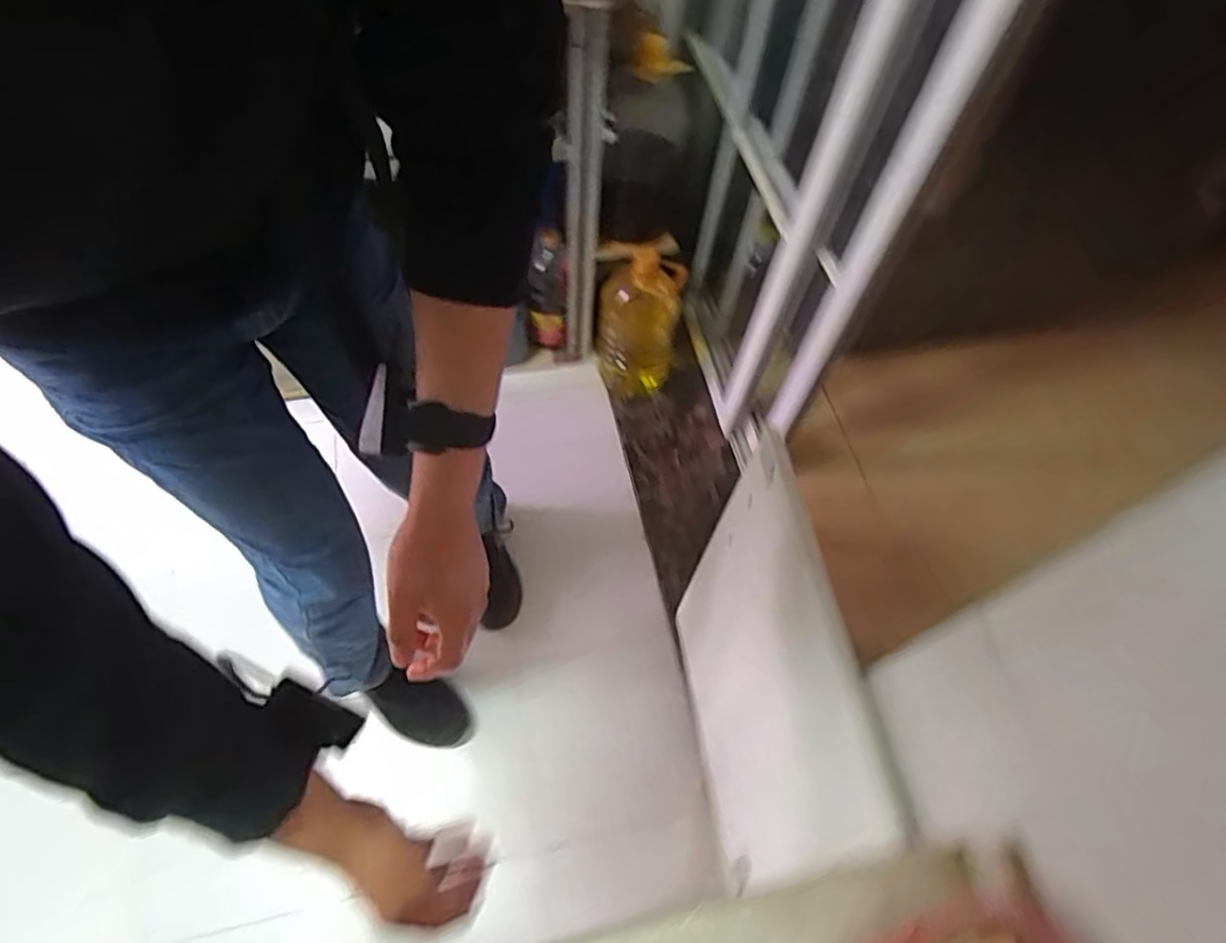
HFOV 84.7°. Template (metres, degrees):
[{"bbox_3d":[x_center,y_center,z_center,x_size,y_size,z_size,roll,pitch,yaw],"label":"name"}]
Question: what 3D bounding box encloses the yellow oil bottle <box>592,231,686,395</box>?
[{"bbox_3d":[0.049,-0.312,1.419,0.162,0.335,0.162,-4,61,-6],"label":"yellow oil bottle"}]

